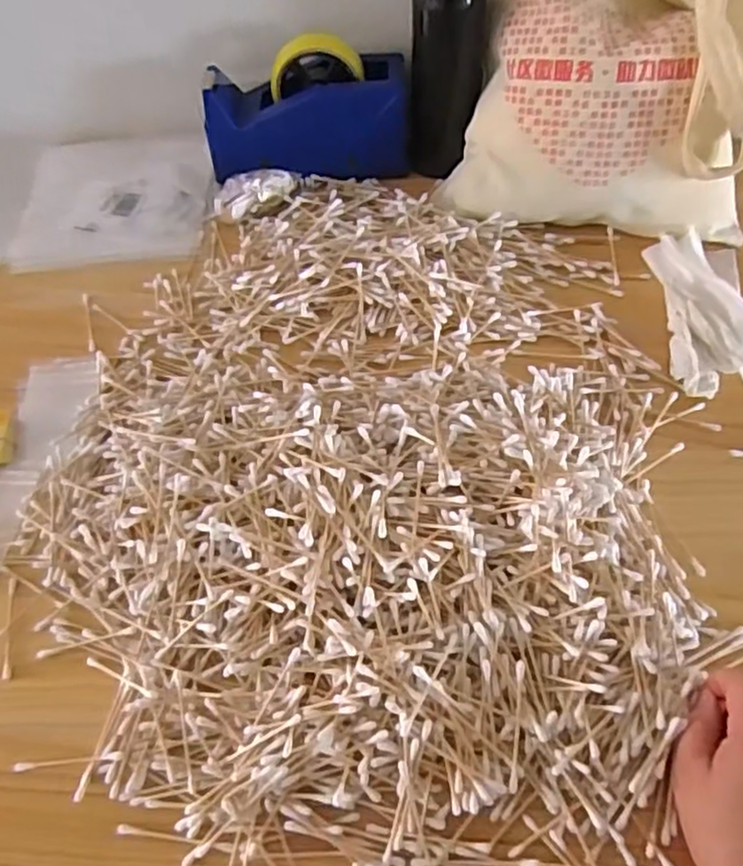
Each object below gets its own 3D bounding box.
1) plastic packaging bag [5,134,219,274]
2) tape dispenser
[{"bbox_3d":[-0.267,-0.247,0.704,0.197,0.033,0.153,-2,60,3],"label":"plastic packaging bag"},{"bbox_3d":[-0.065,-0.321,0.666,0.202,0.104,0.078,0,60,4],"label":"tape dispenser"}]

